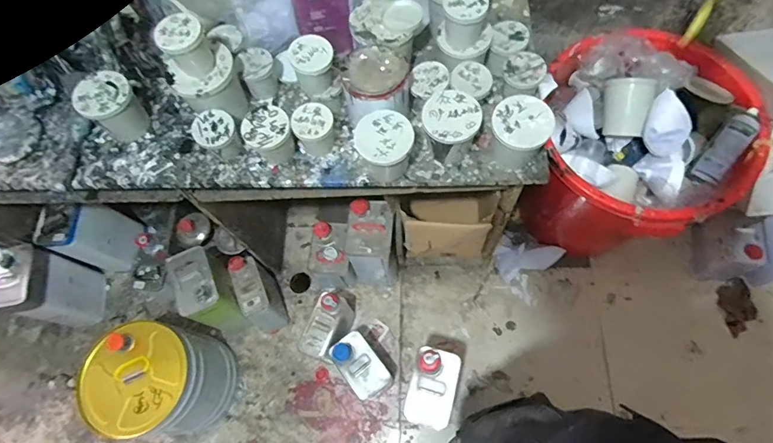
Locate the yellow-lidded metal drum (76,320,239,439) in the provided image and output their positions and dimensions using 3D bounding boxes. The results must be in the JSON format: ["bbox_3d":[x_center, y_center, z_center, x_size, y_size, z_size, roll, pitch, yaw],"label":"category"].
[{"bbox_3d":[-0.585,0.420,1.197,0.252,0.321,0.252,-1,68,2],"label":"yellow-lidded metal drum"}]

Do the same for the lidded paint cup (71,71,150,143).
[{"bbox_3d":[-0.480,-0.198,0.801,0.095,0.096,0.089,36,74,15],"label":"lidded paint cup"}]

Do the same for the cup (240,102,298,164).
[{"bbox_3d":[-0.201,-0.147,0.781,0.077,0.077,0.075,-1,68,2],"label":"cup"}]

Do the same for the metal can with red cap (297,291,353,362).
[{"bbox_3d":[-0.167,0.305,1.301,0.098,0.206,0.181,20,70,10],"label":"metal can with red cap"}]

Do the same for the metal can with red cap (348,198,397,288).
[{"bbox_3d":[-0.040,0.075,1.319,0.119,0.291,0.186,-6,68,0],"label":"metal can with red cap"}]

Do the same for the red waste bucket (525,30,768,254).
[{"bbox_3d":[0.591,-0.153,1.207,0.441,0.533,0.454,-1,68,2],"label":"red waste bucket"}]

